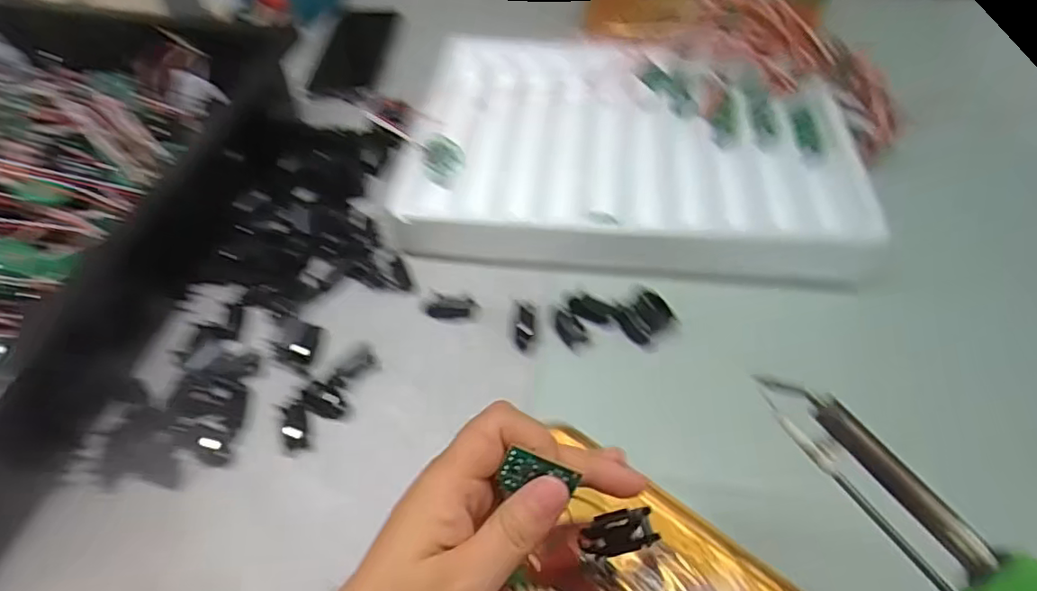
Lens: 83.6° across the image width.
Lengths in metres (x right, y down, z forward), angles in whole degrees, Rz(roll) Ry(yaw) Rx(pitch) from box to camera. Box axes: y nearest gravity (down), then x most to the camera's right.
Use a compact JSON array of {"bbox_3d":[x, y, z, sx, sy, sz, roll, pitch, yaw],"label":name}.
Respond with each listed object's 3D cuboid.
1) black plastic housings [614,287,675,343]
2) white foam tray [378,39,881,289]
[{"bbox_3d":[0.086,0.013,0.398,0.035,0.009,0.035,-30,56,-19],"label":"black plastic housings"},{"bbox_3d":[0.093,-0.123,0.480,0.345,0.034,0.267,7,52,8],"label":"white foam tray"}]

